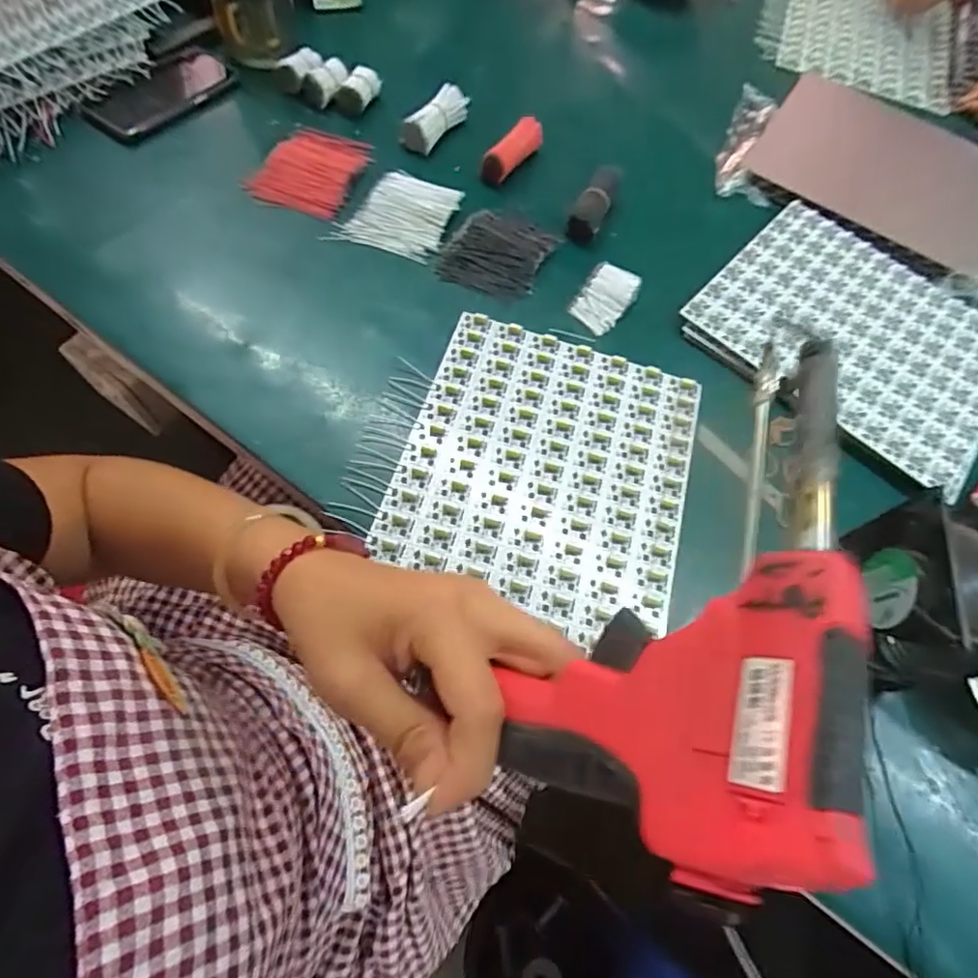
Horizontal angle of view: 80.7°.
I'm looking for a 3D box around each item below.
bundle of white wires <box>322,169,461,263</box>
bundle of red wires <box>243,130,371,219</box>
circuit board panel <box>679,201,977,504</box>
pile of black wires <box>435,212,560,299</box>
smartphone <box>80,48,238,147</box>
[{"bbox_3d":[-0.095,-0.298,0.618,0.109,0.016,0.123,22,66,4],"label":"bundle of white wires"},{"bbox_3d":[-0.194,-0.353,0.629,0.098,0.027,0.129,18,65,2],"label":"bundle of red wires"},{"bbox_3d":[0.385,-0.164,0.596,0.294,0.014,0.240,40,68,12],"label":"circuit board panel"},{"bbox_3d":[0.008,-0.252,0.605,0.107,0.015,0.102,17,65,2],"label":"pile of black wires"},{"bbox_3d":[-0.362,-0.440,0.645,0.074,0.013,0.165,44,76,0],"label":"smartphone"}]

